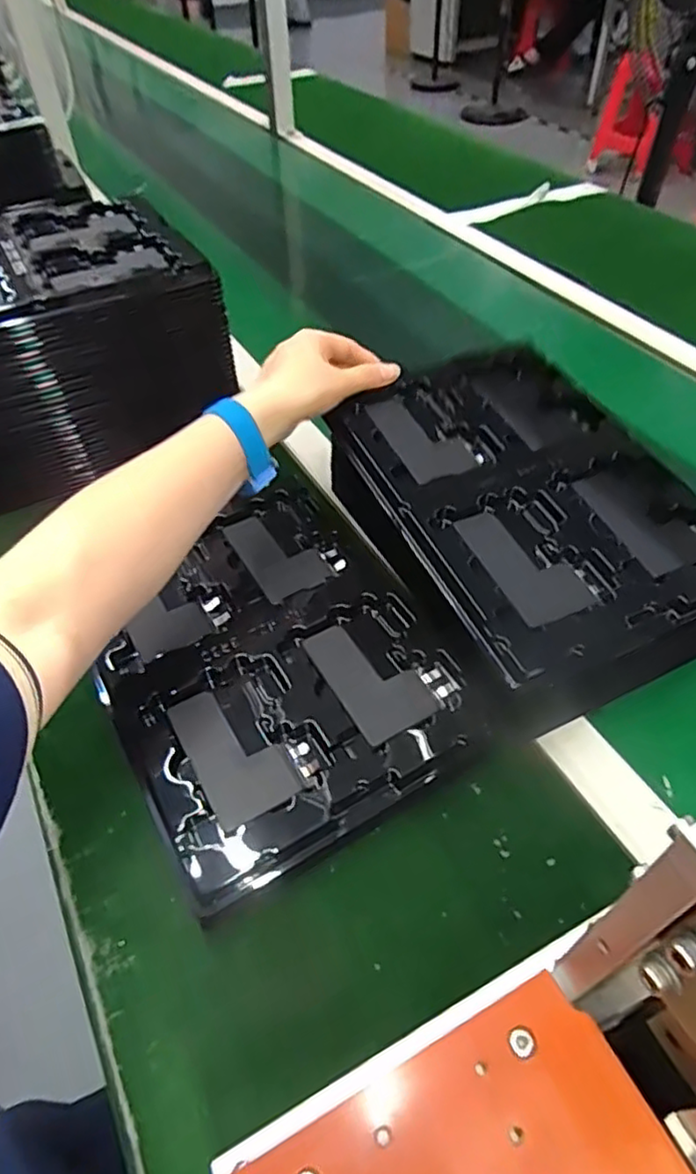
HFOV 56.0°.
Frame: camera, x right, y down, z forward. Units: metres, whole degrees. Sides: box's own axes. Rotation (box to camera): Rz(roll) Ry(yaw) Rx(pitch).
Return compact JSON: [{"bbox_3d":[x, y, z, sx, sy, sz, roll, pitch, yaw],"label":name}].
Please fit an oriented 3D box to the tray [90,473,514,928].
[{"bbox_3d":[-0.059,0.052,0.468,0.217,0.045,0.294,-25,52,-19],"label":"tray"}]

